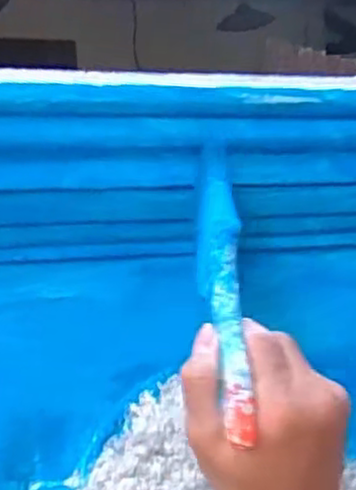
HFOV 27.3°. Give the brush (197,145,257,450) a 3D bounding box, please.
[{"bbox_3d":[0.024,0.014,0.406,0.023,0.021,0.203,-2,47,-1],"label":"brush"}]

